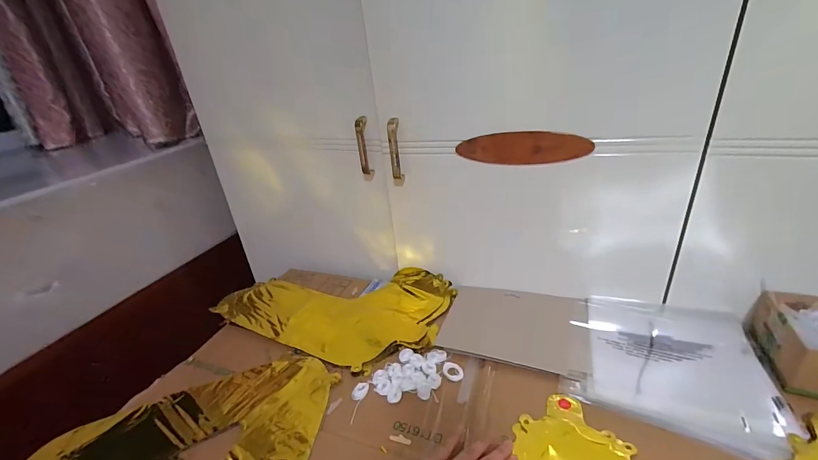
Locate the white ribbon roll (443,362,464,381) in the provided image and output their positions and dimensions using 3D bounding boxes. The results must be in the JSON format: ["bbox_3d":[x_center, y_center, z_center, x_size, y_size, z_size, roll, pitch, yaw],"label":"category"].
[{"bbox_3d":[0.063,0.200,0.525,0.028,0.005,0.029,-5,29,3],"label":"white ribbon roll"}]

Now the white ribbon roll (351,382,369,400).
[{"bbox_3d":[-0.066,0.221,0.510,0.018,0.004,0.027,10,33,27],"label":"white ribbon roll"}]

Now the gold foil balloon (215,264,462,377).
[{"bbox_3d":[-0.141,0.135,0.686,0.414,0.025,0.236,6,31,22],"label":"gold foil balloon"}]

